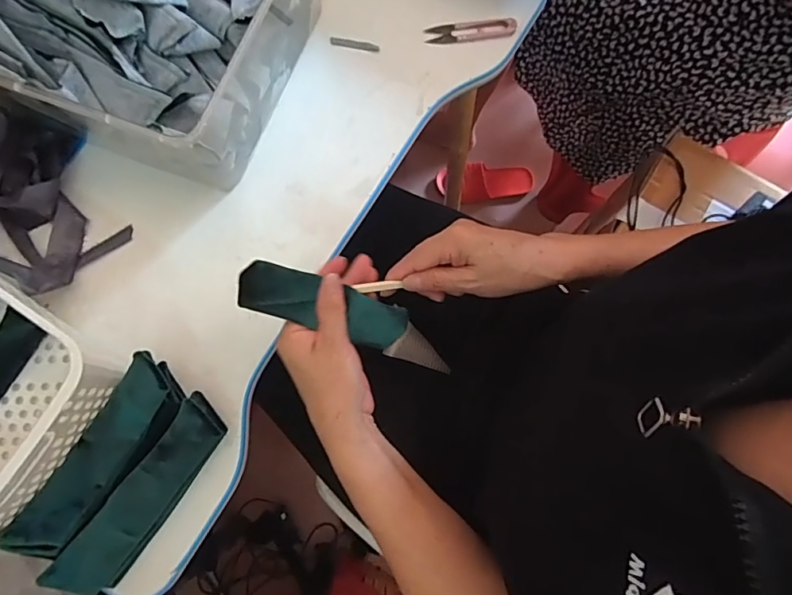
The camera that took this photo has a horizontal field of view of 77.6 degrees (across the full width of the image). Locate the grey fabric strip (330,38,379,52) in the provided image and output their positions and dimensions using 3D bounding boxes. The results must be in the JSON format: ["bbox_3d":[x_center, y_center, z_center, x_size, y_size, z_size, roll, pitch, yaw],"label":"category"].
[{"bbox_3d":[-0.046,-0.282,0.550,0.055,0.004,0.008,9,78,1],"label":"grey fabric strip"}]

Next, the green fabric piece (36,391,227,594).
[{"bbox_3d":[-0.218,0.173,0.427,0.048,0.028,0.183,36,79,6],"label":"green fabric piece"}]

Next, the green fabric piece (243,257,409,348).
[{"bbox_3d":[-0.051,0.009,0.407,0.148,0.023,0.041,19,76,-28],"label":"green fabric piece"}]

